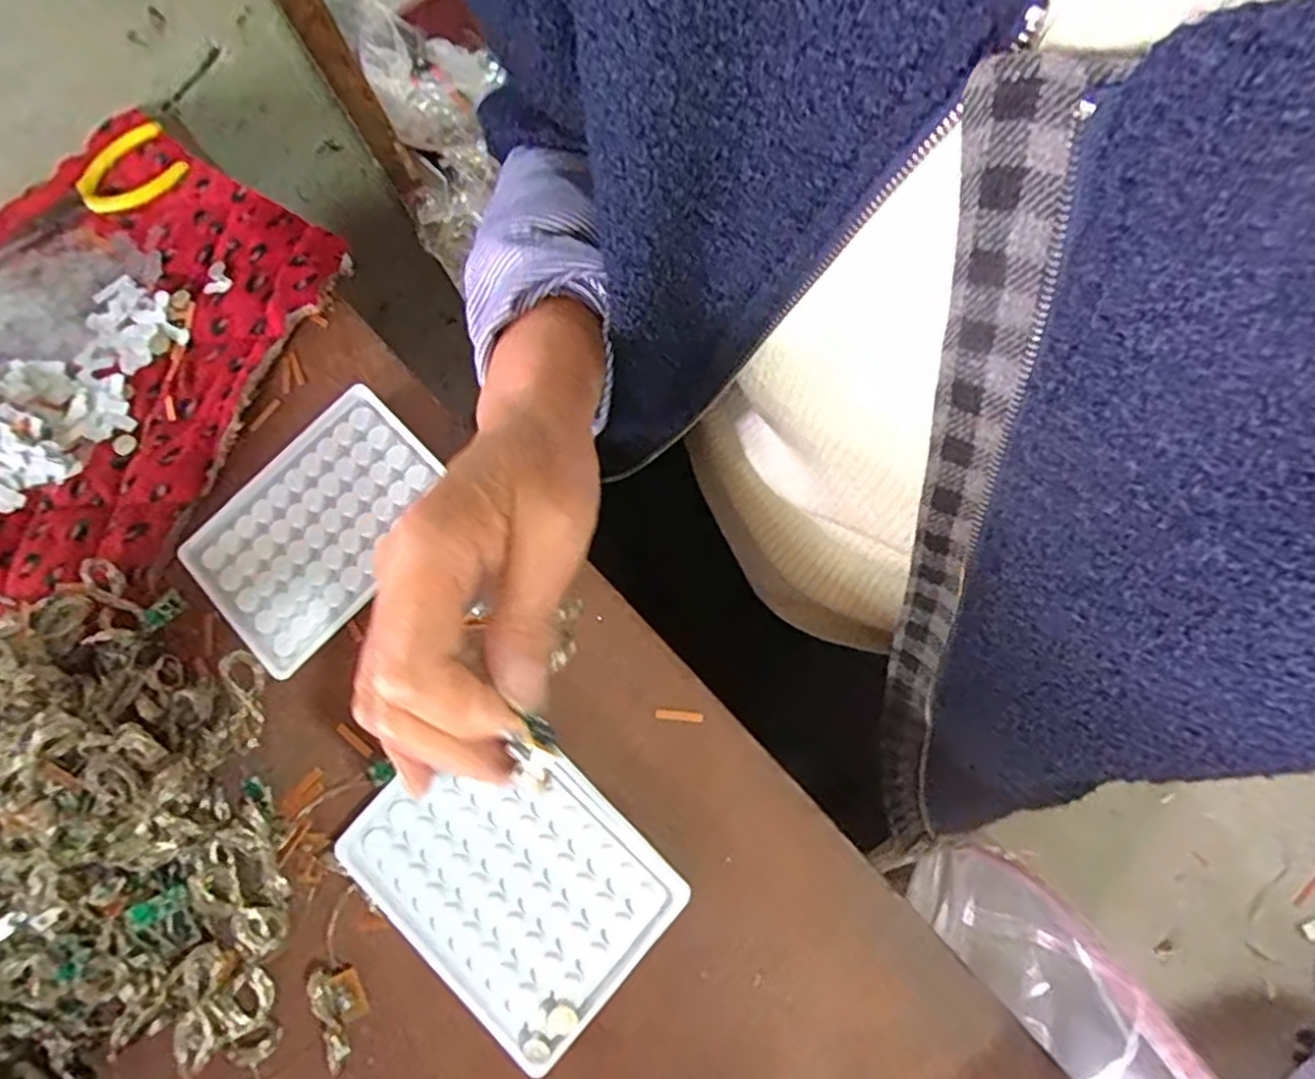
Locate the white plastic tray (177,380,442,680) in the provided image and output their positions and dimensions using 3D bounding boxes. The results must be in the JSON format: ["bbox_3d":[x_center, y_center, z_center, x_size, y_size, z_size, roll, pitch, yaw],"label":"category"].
[{"bbox_3d":[-0.174,-0.008,0.359,0.092,0.013,0.128,43,83,14],"label":"white plastic tray"}]

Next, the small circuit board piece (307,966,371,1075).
[{"bbox_3d":[-0.138,0.207,0.306,0.019,0.011,0.039,-21,73,-6],"label":"small circuit board piece"}]

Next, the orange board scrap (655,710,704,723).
[{"bbox_3d":[0.010,0.083,0.328,0.022,0.004,0.004,3,75,7],"label":"orange board scrap"}]

